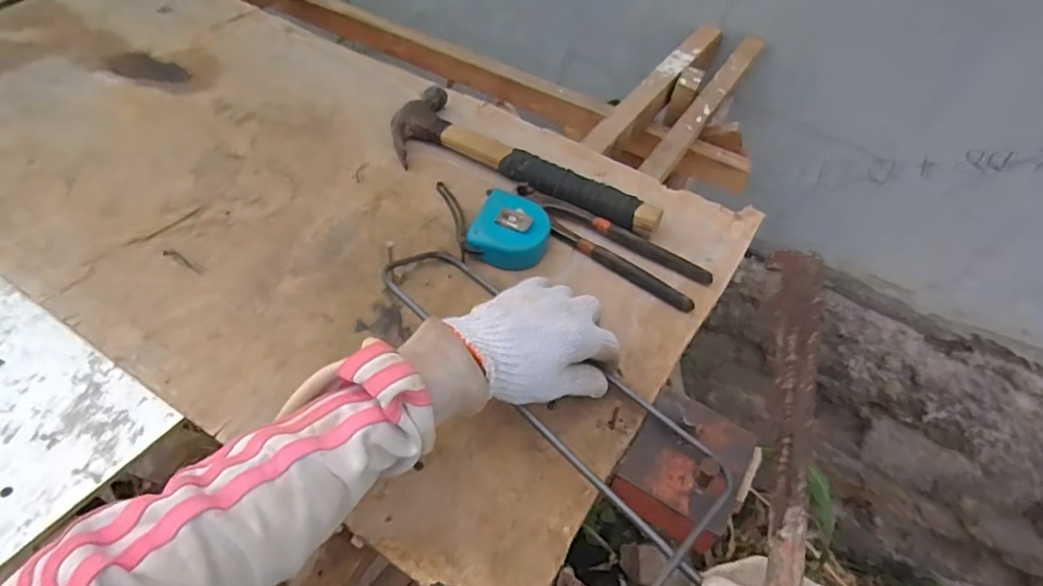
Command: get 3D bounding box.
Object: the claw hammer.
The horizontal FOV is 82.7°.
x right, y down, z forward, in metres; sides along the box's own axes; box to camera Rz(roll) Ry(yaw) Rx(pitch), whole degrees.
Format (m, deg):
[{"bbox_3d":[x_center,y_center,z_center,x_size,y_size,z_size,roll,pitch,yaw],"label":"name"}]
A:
[{"bbox_3d":[-0.007,-0.138,0.668,0.332,0.025,0.108,31,57,18],"label":"claw hammer"}]

